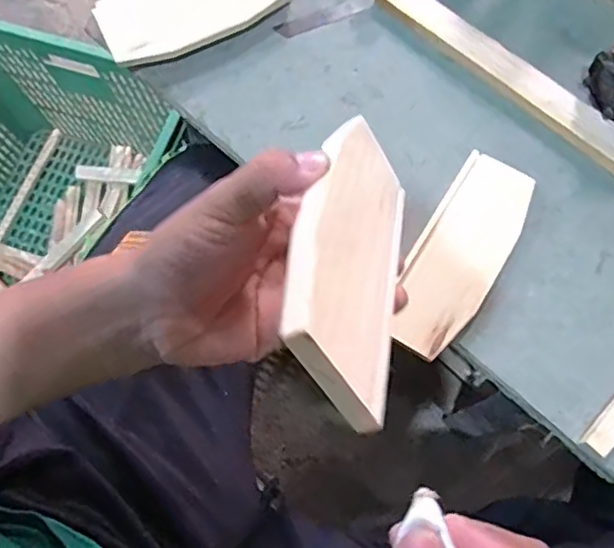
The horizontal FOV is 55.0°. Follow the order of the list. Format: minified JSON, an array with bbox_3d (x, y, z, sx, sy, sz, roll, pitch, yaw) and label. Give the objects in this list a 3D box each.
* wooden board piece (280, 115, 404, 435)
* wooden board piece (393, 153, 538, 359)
[{"bbox_3d":[0.024,-0.016,0.285,0.009,0.072,0.180,-21,33,29],"label":"wooden board piece"},{"bbox_3d":[0.126,-0.016,0.489,0.071,0.014,0.180,32,78,12],"label":"wooden board piece"}]

